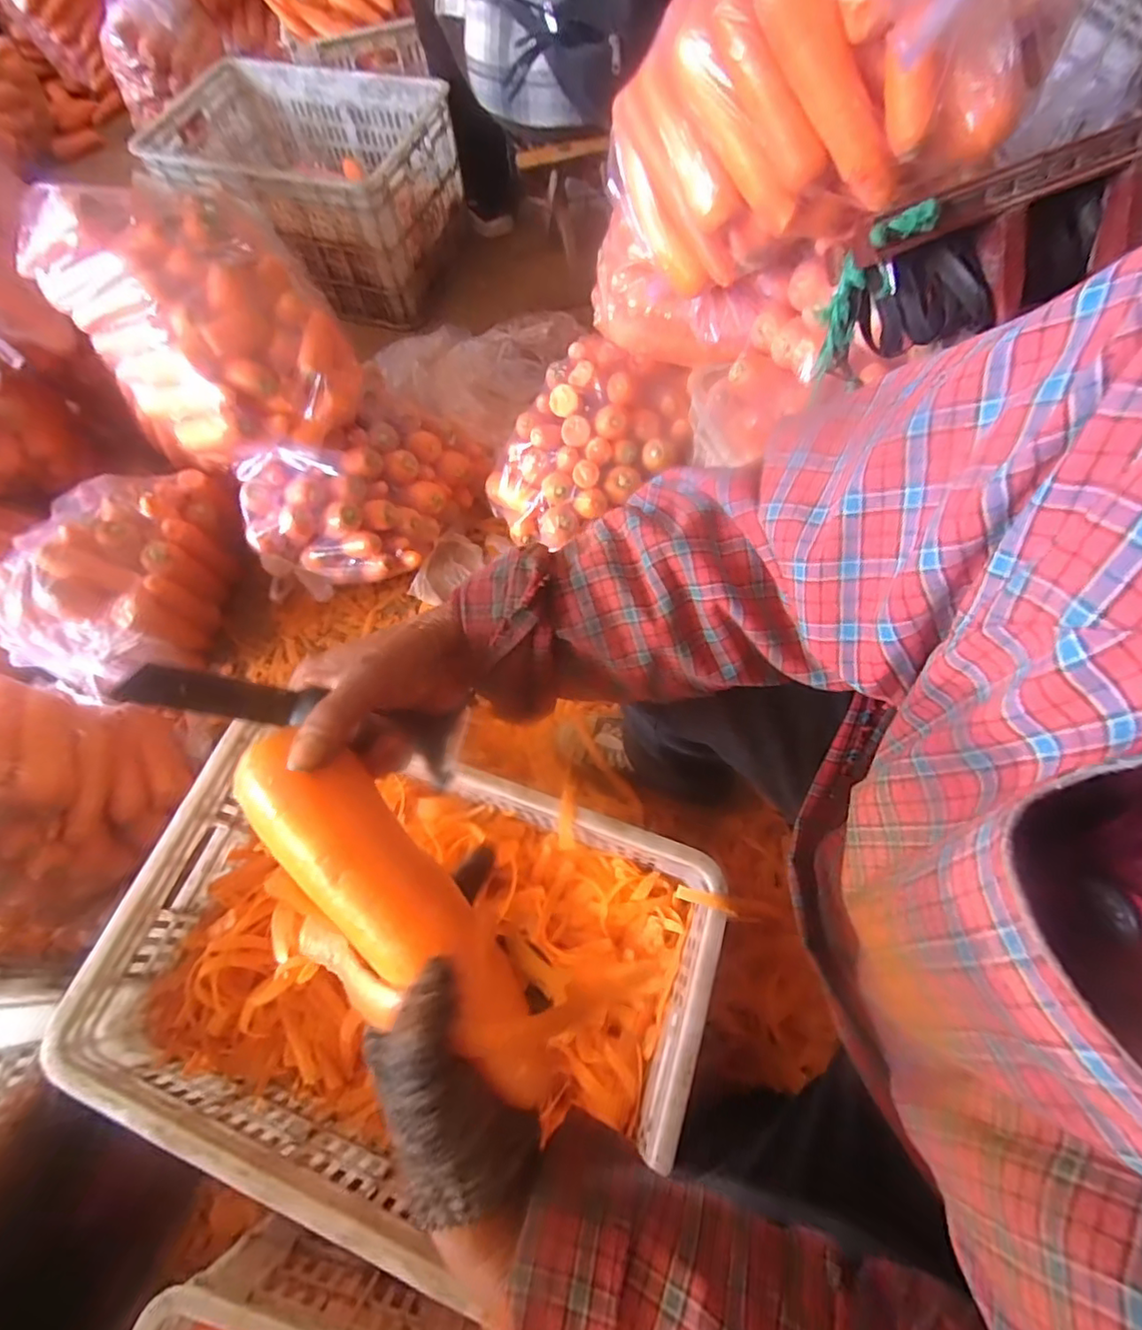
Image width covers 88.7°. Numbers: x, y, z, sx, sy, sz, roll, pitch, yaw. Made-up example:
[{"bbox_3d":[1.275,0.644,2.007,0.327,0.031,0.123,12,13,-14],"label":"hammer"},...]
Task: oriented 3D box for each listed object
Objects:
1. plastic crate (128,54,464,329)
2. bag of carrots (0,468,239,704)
[{"bbox_3d":[-0.566,-1.004,1.221,0.648,0.235,0.371,22,70,12],"label":"plastic crate"},{"bbox_3d":[-0.636,-0.123,0.833,0.202,0.190,0.304,3,67,4],"label":"bag of carrots"}]

